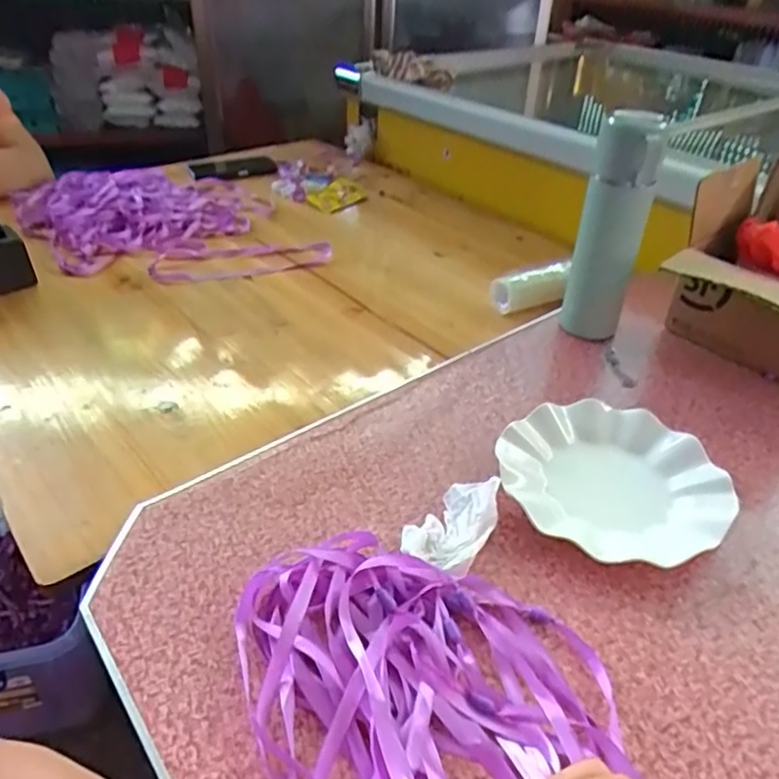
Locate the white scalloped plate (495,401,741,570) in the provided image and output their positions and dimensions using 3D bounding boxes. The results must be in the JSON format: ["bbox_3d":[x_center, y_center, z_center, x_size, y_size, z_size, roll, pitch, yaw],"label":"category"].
[{"bbox_3d":[0.188,0.076,0.539,0.178,0.028,0.170,1,37,-1],"label":"white scalloped plate"}]

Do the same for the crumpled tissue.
[{"bbox_3d":[0.050,0.104,0.497,0.059,0.029,0.085,22,41,24],"label":"crumpled tissue"}]

